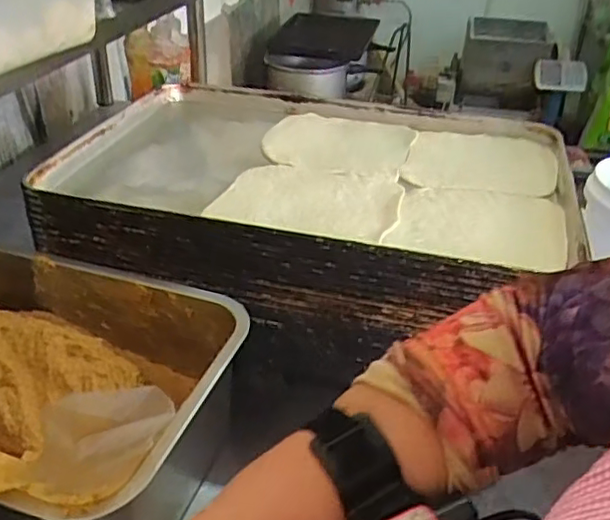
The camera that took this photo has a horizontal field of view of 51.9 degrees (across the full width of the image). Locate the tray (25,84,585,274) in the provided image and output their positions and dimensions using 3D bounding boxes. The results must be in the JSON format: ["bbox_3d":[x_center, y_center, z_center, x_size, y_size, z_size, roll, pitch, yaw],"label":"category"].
[{"bbox_3d":[0.023,-0.125,0.800,0.591,0.056,0.414,7,33,12],"label":"tray"}]

